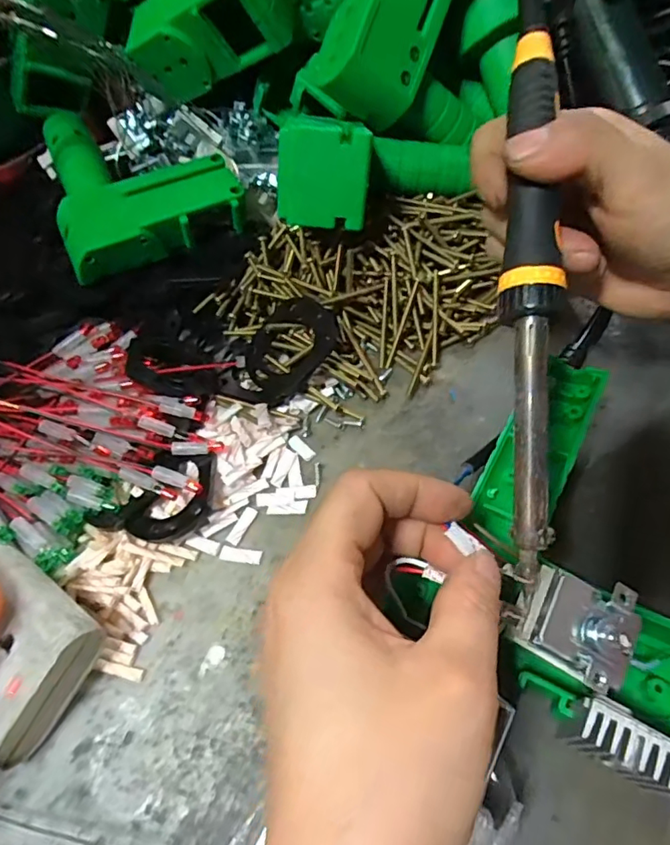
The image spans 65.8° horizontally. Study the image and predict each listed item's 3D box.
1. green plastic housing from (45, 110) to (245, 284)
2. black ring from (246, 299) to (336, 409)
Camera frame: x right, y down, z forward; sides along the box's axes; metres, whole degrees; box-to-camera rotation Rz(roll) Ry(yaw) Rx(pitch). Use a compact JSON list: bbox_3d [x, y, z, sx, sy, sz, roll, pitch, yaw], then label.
[{"bbox_3d":[-0.137,-0.169,0.362,0.112,0.034,0.146,-24,55,-7],"label":"green plastic housing"},{"bbox_3d":[-0.027,-0.043,0.301,0.063,0.012,0.044,-45,71,15],"label":"black ring"}]

